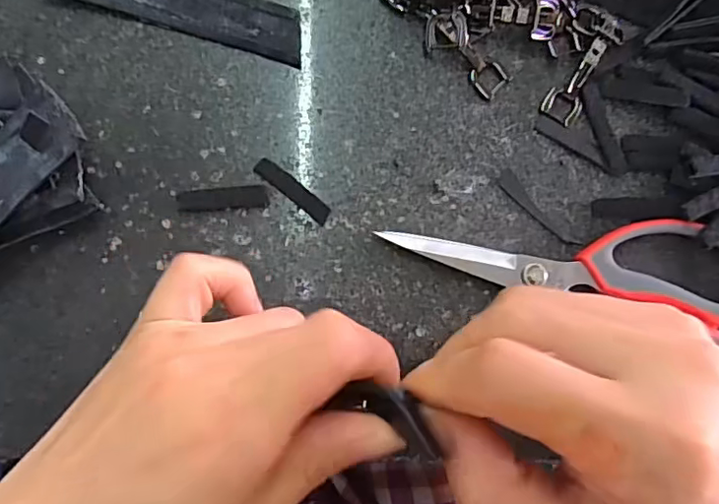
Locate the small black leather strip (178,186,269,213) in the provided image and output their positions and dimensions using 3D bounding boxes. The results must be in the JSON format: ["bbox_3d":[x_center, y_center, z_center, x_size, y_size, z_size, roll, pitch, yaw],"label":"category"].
[{"bbox_3d":[-0.061,-0.025,0.256,0.039,0.004,0.010,-5,86,-9],"label":"small black leather strip"}]

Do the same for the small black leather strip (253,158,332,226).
[{"bbox_3d":[-0.030,-0.029,0.261,0.040,0.004,0.009,38,81,-3],"label":"small black leather strip"}]

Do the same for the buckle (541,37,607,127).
[{"bbox_3d":[0.110,-0.087,0.286,0.019,0.005,0.044,28,99,-5],"label":"buckle"}]

